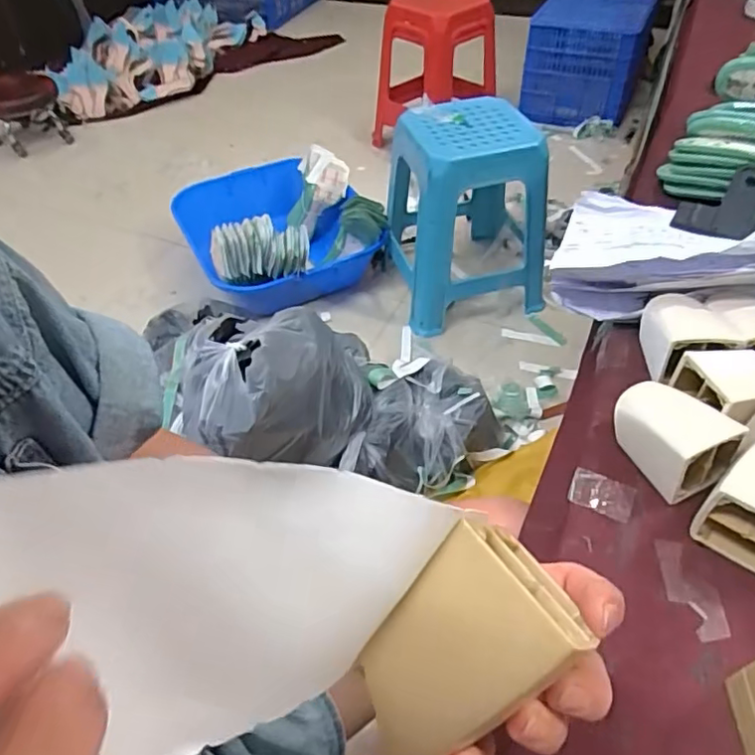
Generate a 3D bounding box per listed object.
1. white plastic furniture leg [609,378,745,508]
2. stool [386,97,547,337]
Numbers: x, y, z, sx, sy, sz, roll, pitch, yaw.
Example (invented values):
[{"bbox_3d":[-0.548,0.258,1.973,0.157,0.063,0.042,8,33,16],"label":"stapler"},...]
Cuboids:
[{"bbox_3d":[0.224,0.041,0.451,0.054,0.050,0.082,-18,49,-13],"label":"white plastic furniture leg"},{"bbox_3d":[0.229,-0.436,1.570,0.366,0.488,0.332,-13,48,-9],"label":"stool"}]

